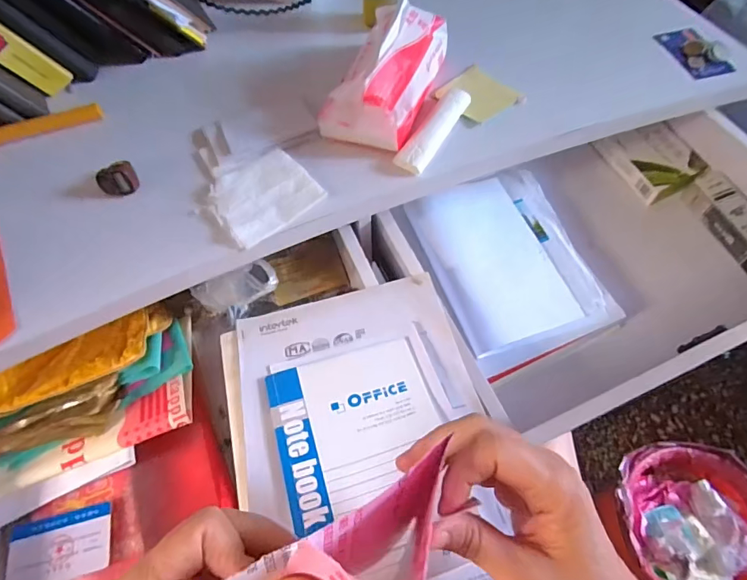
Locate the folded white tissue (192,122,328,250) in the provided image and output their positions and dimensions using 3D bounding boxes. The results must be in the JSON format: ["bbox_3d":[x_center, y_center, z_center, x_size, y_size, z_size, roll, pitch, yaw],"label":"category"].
[{"bbox_3d":[-0.133,-0.118,0.467,0.097,0.011,0.156,-36,65,-18],"label":"folded white tissue"}]

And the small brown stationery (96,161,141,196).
[{"bbox_3d":[-0.252,-0.109,0.453,0.036,0.022,0.029,-37,65,-18],"label":"small brown stationery"}]

